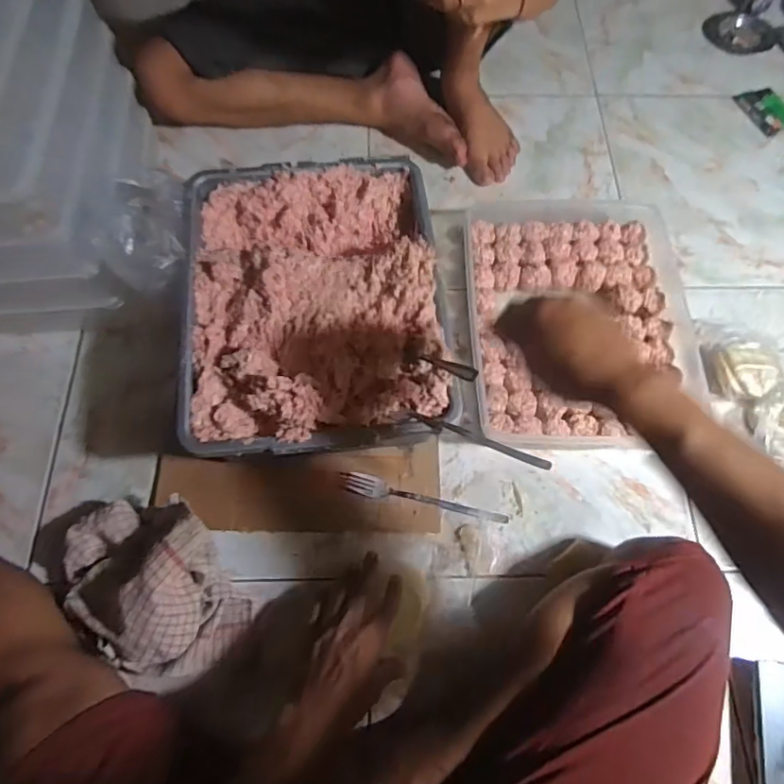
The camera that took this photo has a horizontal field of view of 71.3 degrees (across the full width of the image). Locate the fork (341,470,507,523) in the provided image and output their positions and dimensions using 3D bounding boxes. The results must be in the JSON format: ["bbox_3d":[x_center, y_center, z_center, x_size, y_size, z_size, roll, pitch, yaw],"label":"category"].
[{"bbox_3d":[0.038,0.134,0.662,0.201,0.020,0.027,16,68,5],"label":"fork"}]

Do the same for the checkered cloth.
[{"bbox_3d":[-0.263,0.197,0.586,0.161,0.104,0.214,-37,73,-15],"label":"checkered cloth"}]

